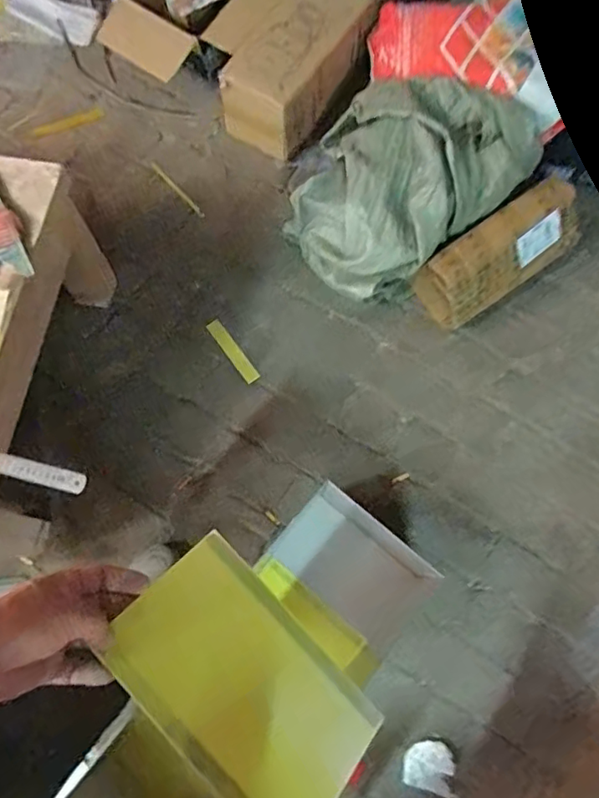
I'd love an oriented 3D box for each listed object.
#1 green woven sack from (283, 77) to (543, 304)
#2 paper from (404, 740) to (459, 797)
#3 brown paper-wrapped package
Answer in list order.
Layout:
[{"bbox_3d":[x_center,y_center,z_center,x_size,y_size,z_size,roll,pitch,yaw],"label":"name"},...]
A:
[{"bbox_3d":[0.204,-0.518,1.321,0.503,0.255,0.460,-41,79,-10],"label":"green woven sack"},{"bbox_3d":[0.259,0.710,1.093,0.107,0.029,0.084,20,76,5],"label":"paper"},{"bbox_3d":[0.471,-0.332,1.326,0.394,0.175,0.157,-31,77,-8],"label":"brown paper-wrapped package"}]

